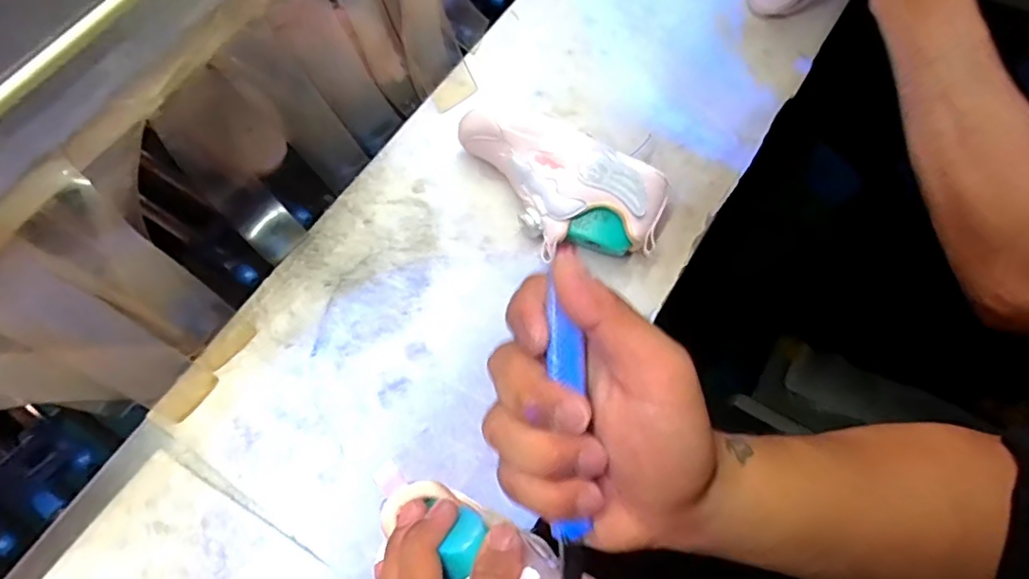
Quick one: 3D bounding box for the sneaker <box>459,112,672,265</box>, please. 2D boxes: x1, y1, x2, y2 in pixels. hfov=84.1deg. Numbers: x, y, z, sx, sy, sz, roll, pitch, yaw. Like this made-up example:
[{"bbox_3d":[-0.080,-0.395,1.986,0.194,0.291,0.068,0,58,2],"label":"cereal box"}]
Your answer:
[{"bbox_3d":[0.032,-0.086,0.477,0.178,0.067,0.085,29,72,12],"label":"sneaker"}]

